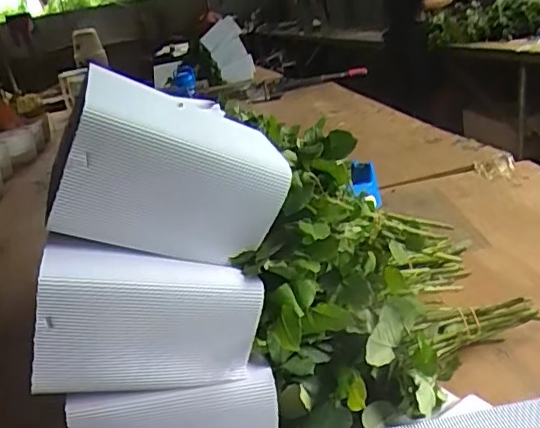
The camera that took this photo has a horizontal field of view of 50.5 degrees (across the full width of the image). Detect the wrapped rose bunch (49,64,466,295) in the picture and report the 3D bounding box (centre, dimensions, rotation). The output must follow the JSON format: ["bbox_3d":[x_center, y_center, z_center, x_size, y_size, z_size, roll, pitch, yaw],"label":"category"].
[{"bbox_3d":[0.023,-0.004,0.634,0.482,0.174,0.137,7,14,-22],"label":"wrapped rose bunch"}]

